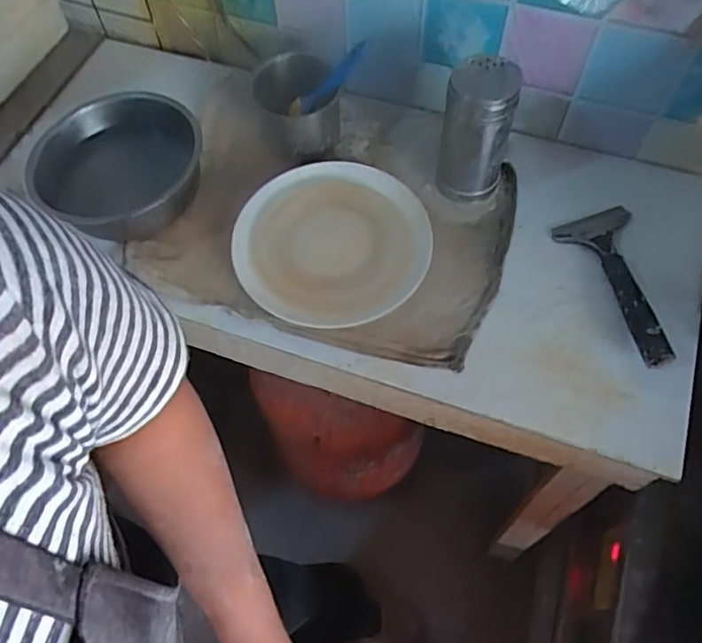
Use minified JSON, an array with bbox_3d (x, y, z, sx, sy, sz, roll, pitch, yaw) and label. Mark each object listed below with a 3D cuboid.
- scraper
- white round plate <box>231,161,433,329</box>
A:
[{"bbox_3d":[0.290,-0.046,0.672,0.095,0.043,0.215,-2,61,2],"label":"scraper"},{"bbox_3d":[-0.024,-0.093,0.689,0.217,0.032,0.203,-1,61,2],"label":"white round plate"}]

